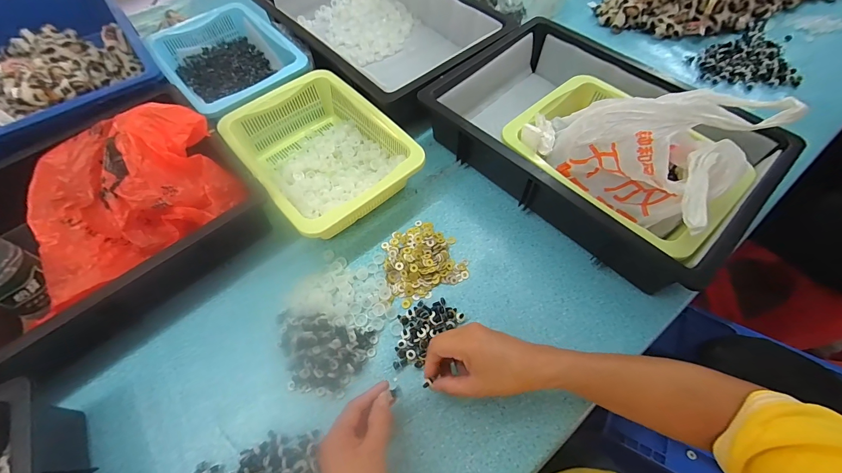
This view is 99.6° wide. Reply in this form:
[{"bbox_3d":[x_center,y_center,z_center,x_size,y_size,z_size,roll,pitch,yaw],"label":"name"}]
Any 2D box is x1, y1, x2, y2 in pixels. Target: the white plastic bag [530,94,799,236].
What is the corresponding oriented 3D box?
[{"bbox_3d":[0.261,-0.123,0.438,0.131,0.129,0.238,-40,63,-19],"label":"white plastic bag"}]

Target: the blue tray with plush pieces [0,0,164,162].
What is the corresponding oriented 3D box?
[{"bbox_3d":[-0.684,-0.321,0.646,0.311,0.082,0.484,-34,64,-17],"label":"blue tray with plush pieces"}]

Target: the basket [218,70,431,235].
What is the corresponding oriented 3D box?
[{"bbox_3d":[-0.157,-0.127,0.558,0.205,0.088,0.286,-36,65,-20],"label":"basket"}]

